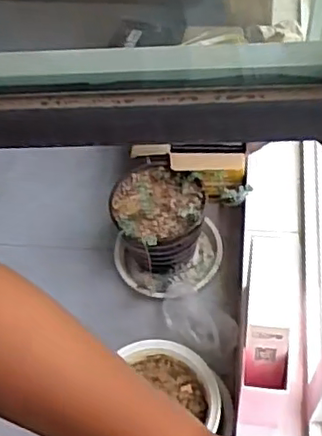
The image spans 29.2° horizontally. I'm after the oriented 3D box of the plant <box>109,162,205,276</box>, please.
[{"bbox_3d":[-0.004,-0.009,1.521,0.214,0.219,0.228,-2,57,3],"label":"plant"}]

